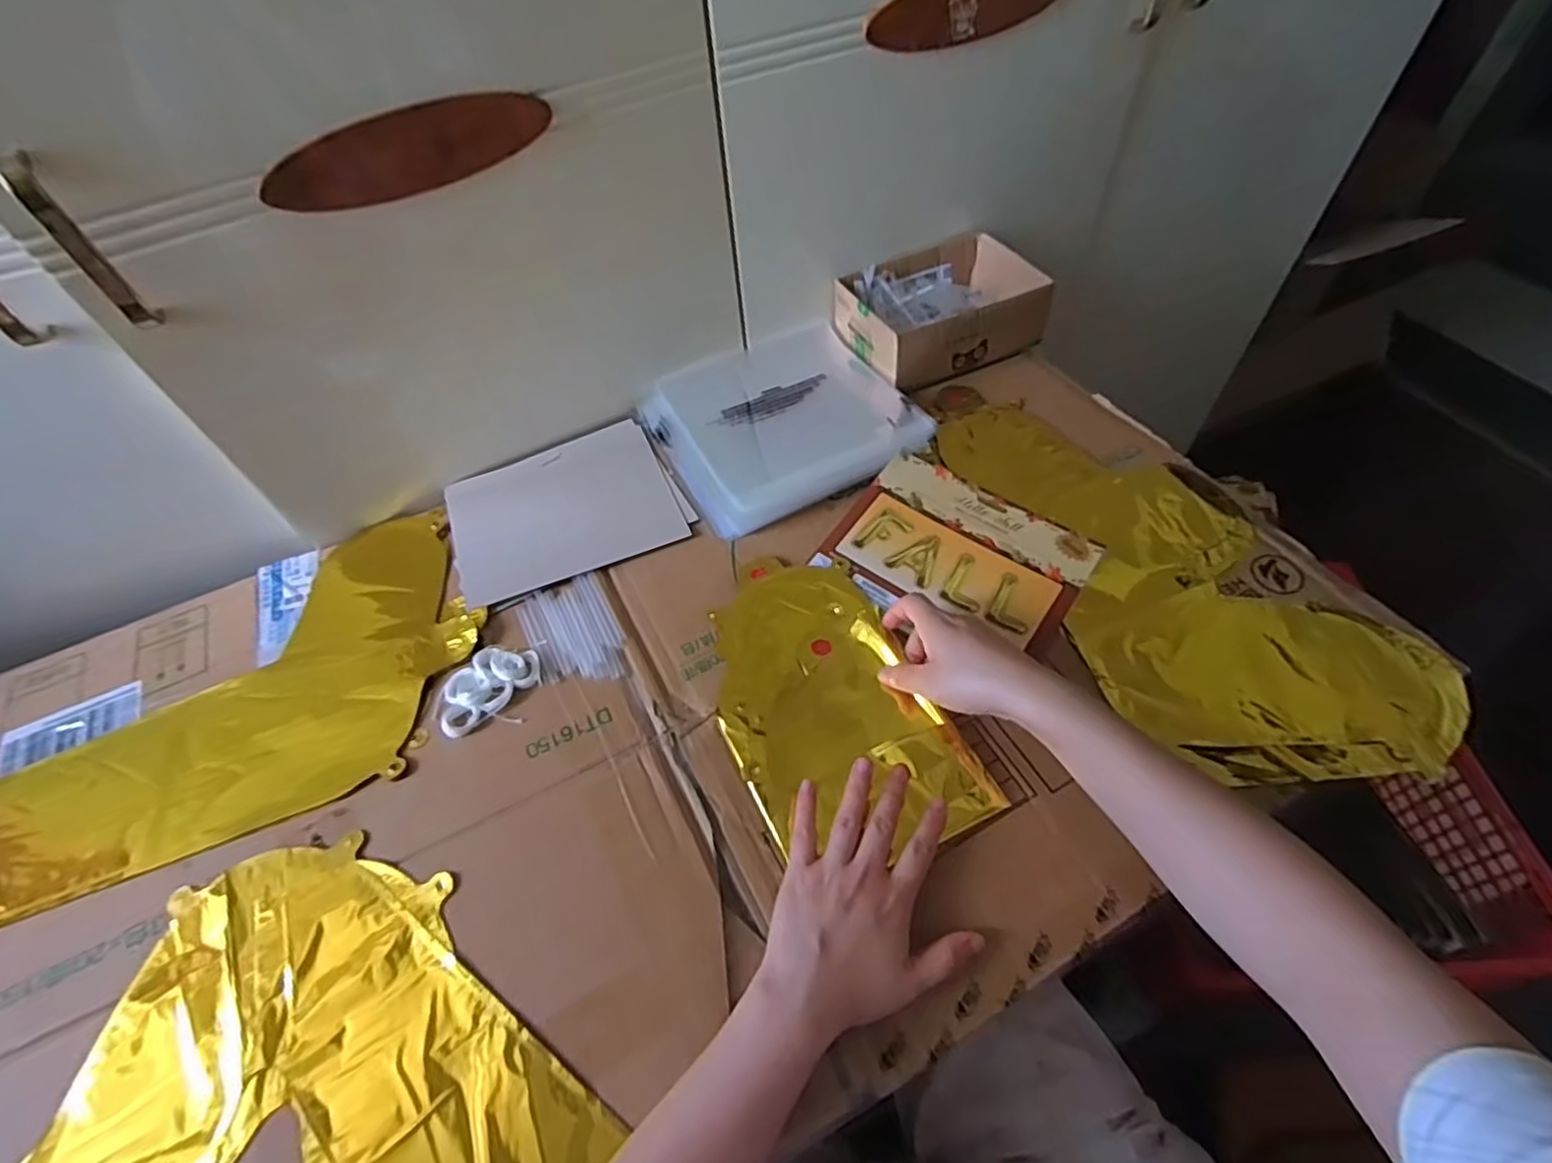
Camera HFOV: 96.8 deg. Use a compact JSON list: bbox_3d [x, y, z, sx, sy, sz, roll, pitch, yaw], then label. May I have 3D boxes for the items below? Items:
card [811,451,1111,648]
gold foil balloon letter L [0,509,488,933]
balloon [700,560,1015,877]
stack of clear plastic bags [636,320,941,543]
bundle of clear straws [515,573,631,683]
[{"bbox_3d":[0.150,-0.029,0.565,0.192,0.009,0.139,24,60,20],"label":"card"},{"bbox_3d":[-0.435,0.089,0.532,0.395,0.007,0.243,-21,55,-10],"label":"gold foil balloon letter L"},{"bbox_3d":[0.032,0.084,0.510,0.146,0.016,0.248,-24,56,-12],"label":"balloon"},{"bbox_3d":[0.003,-0.165,0.669,0.231,0.022,0.223,-27,56,-14],"label":"stack of clear plastic bags"},{"bbox_3d":[-0.160,0.040,0.547,0.067,0.006,0.104,-27,56,-14],"label":"bundle of clear straws"}]

